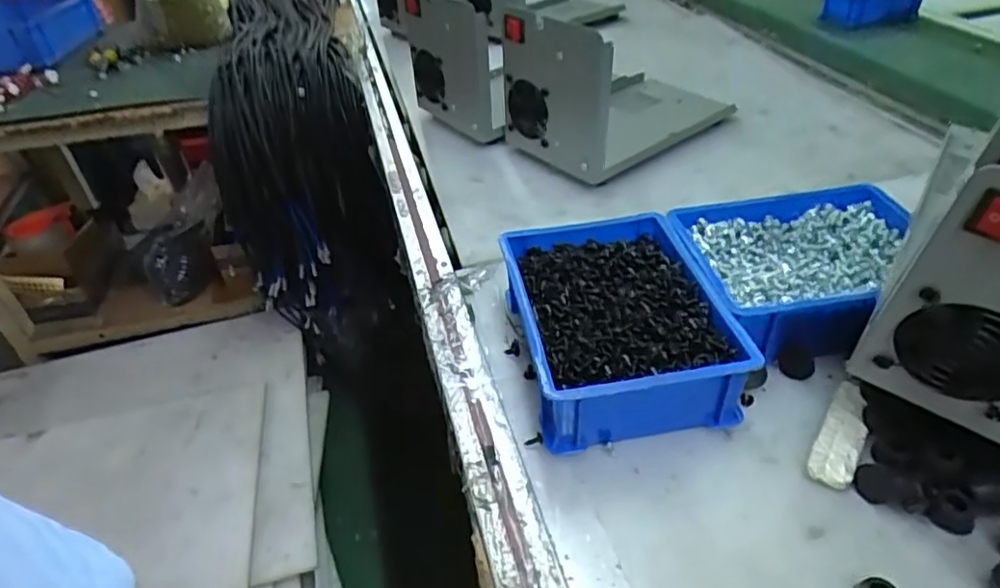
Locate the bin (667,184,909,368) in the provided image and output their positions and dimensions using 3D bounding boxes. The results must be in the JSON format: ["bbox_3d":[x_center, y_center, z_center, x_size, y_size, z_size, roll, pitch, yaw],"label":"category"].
[{"bbox_3d":[0.254,-0.018,0.524,0.195,0.063,0.156,-9,39,-5],"label":"bin"}]

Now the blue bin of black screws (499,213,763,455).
[{"bbox_3d":[0.088,0.022,0.493,0.144,0.065,0.192,-8,39,-4],"label":"blue bin of black screws"}]

